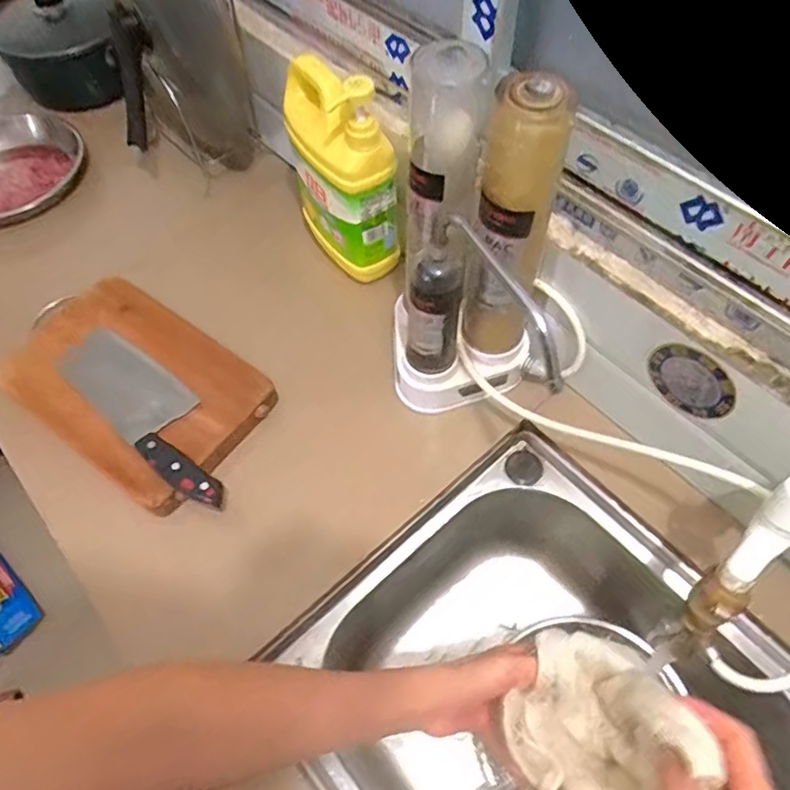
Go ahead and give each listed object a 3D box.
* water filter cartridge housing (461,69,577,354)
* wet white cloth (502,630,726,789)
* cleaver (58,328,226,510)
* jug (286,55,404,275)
[{"bbox_3d":[0.094,-0.128,0.483,0.058,0.251,0.054,10,62,8],"label":"water filter cartridge housing"},{"bbox_3d":[0.149,0.241,0.424,0.112,0.134,0.122,30,66,17],"label":"wet white cloth"},{"bbox_3d":[-0.247,0.016,0.592,0.239,0.024,0.075,37,68,20],"label":"cleaver"},{"bbox_3d":[-0.060,-0.244,0.629,0.072,0.226,0.130,-30,64,-14],"label":"jug"}]

